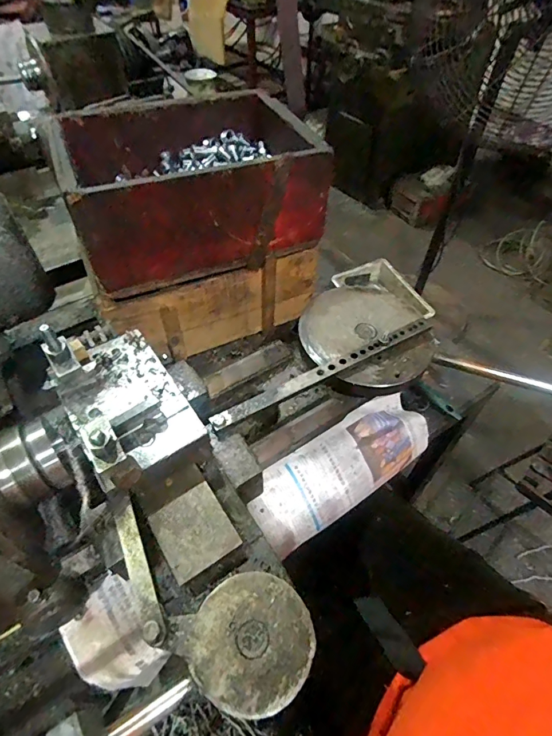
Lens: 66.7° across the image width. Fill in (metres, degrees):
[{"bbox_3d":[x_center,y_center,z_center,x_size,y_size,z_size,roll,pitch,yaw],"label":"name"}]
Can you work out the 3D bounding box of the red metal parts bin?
[{"bbox_3d":[-0.128,-0.276,0.635,0.341,0.156,0.254,-21,54,-16],"label":"red metal parts bin"}]

